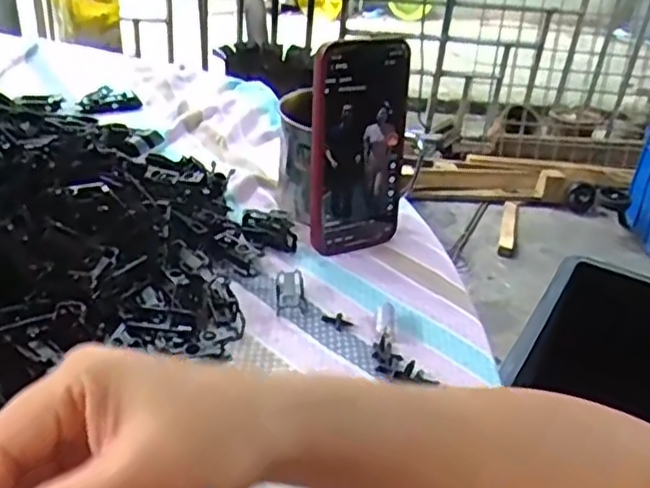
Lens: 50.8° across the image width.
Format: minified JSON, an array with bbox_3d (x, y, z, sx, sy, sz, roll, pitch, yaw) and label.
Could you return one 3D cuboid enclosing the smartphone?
[{"bbox_3d":[0.026,-0.071,0.507,0.075,0.157,0.013,-9,27,-28],"label":"smartphone"}]

